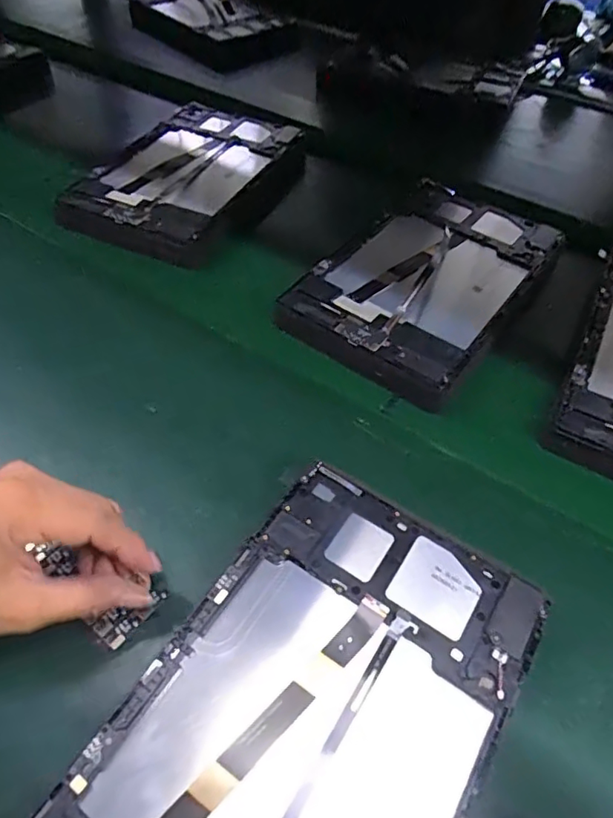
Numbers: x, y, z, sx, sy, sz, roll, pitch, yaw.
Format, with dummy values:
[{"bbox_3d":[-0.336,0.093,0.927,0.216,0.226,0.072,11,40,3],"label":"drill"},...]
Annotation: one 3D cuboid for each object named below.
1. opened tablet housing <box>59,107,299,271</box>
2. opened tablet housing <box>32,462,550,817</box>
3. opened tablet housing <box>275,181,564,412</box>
[{"bbox_3d":[-0.110,-0.229,0.543,0.150,0.037,0.239,22,53,15],"label":"opened tablet housing"},{"bbox_3d":[-0.001,0.149,0.252,0.145,0.021,0.235,29,57,18],"label":"opened tablet housing"},{"bbox_3d":[0.097,-0.106,0.453,0.143,0.026,0.243,31,58,21],"label":"opened tablet housing"}]

